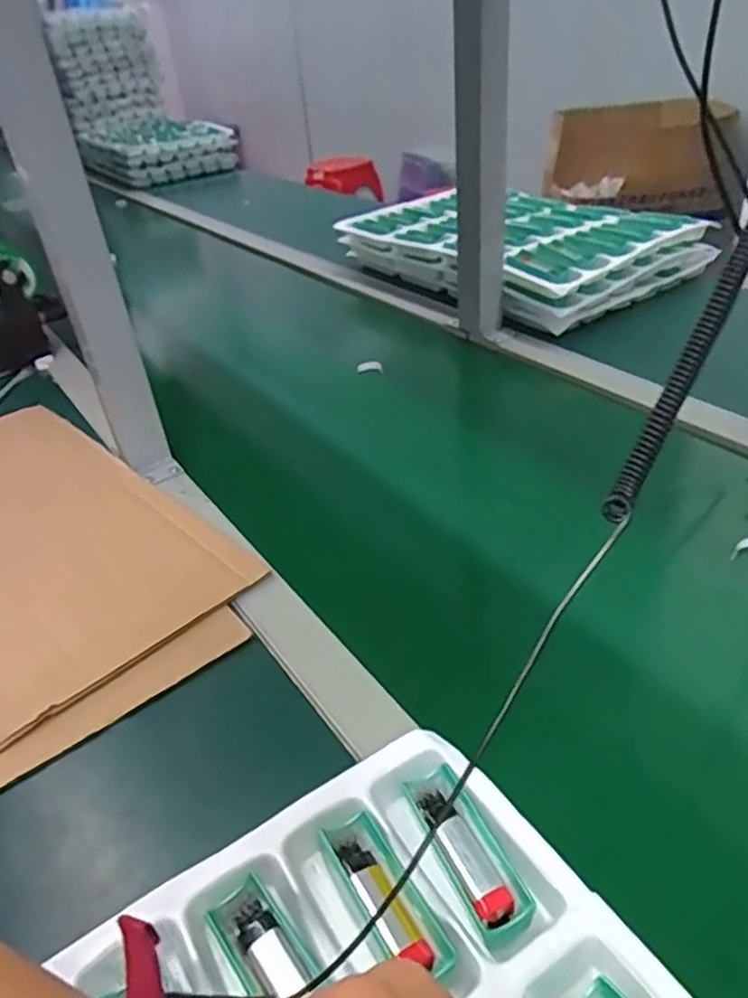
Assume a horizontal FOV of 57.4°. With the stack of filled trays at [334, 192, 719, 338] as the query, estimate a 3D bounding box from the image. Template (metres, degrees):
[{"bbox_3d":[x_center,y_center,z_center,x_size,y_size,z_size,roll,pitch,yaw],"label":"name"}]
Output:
[{"bbox_3d":[0.203,-0.379,1.008,0.309,0.075,0.441,-26,41,-25],"label":"stack of filled trays"}]

